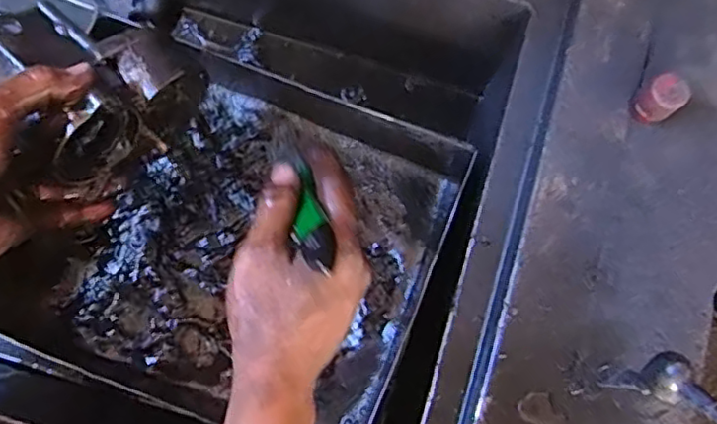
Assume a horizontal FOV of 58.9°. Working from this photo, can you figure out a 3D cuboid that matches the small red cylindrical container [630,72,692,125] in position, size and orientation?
[{"bbox_3d":[0.190,-0.071,0.403,0.023,0.034,0.022,0,80,-1],"label":"small red cylindrical container"}]

